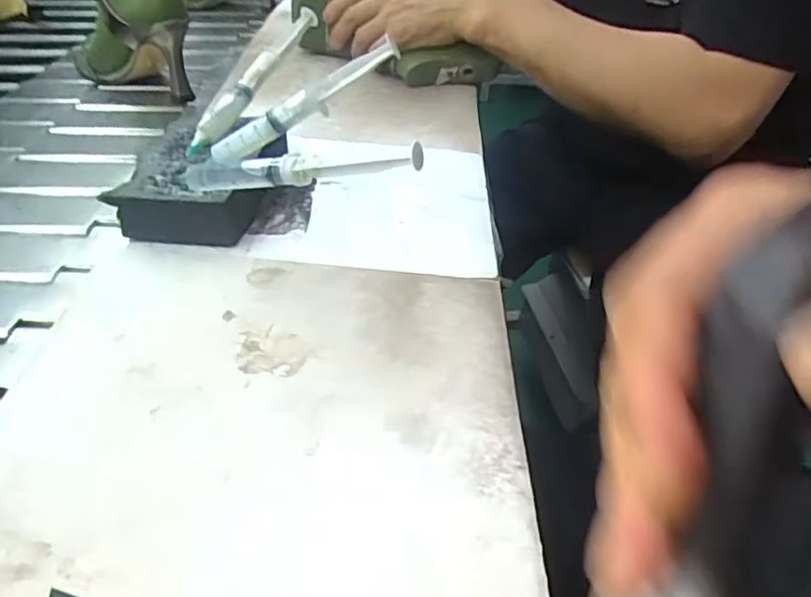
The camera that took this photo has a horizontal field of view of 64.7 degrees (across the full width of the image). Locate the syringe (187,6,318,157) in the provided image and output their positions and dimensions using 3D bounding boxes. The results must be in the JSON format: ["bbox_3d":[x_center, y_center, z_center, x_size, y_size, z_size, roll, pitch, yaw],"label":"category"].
[{"bbox_3d":[-0.112,-0.160,0.470,0.018,0.017,0.140,30,76,32],"label":"syringe"}]

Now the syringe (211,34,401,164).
[{"bbox_3d":[-0.066,-0.121,0.404,0.139,0.017,0.017,-26,36,16],"label":"syringe"}]

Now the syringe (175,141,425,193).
[{"bbox_3d":[-0.068,-0.076,0.378,0.171,0.017,0.012,1,36,26],"label":"syringe"}]

